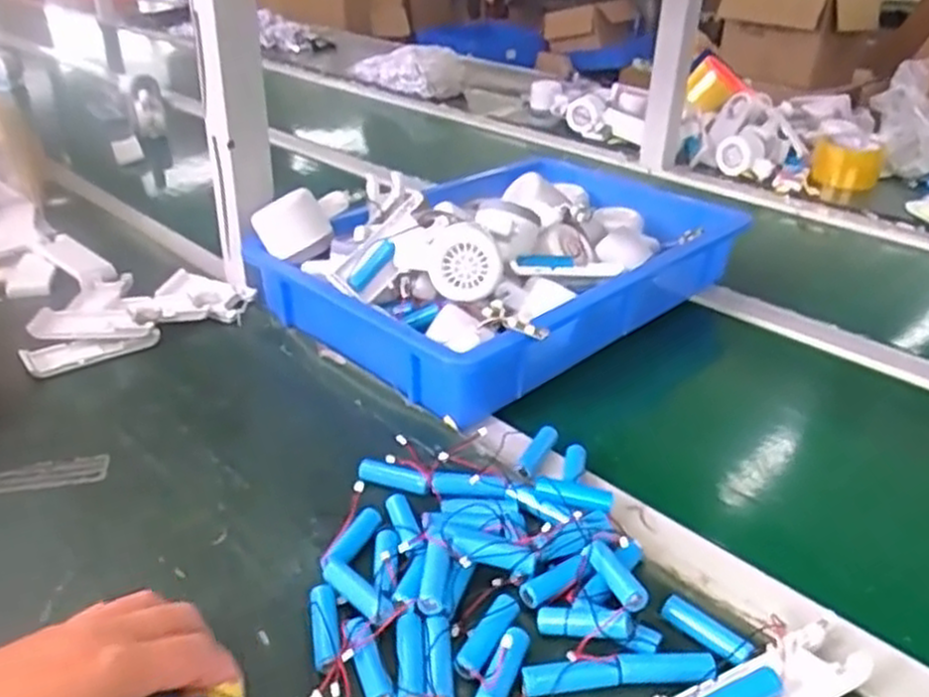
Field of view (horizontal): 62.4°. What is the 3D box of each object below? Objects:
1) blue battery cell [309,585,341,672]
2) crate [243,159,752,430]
[{"bbox_3d":[-0.075,0.151,0.410,0.014,0.015,0.048,-6,32,-13],"label":"blue battery cell"},{"bbox_3d":[0.046,-0.096,0.741,0.289,0.117,0.419,27,39,36],"label":"crate"}]

